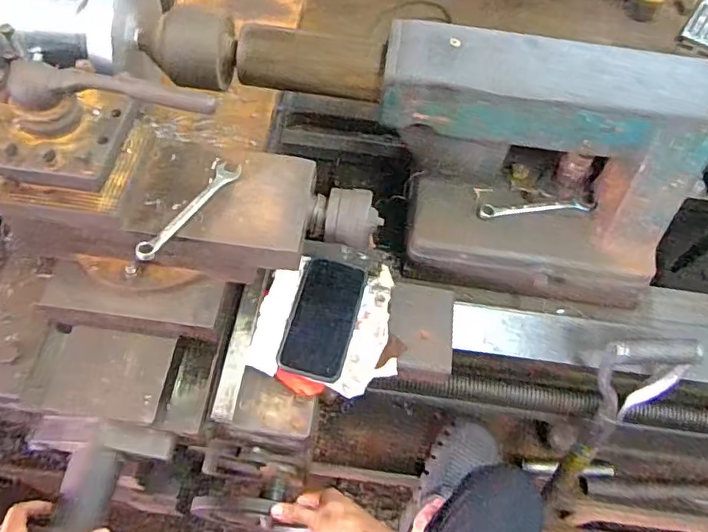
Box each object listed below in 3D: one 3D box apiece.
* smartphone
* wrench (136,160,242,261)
[{"bbox_3d":[-0.038,0.064,0.737,0.081,0.016,0.156,14,60,4],"label":"smartphone"},{"bbox_3d":[-0.185,-0.064,0.655,0.028,0.013,0.157,28,62,12],"label":"wrench"}]

